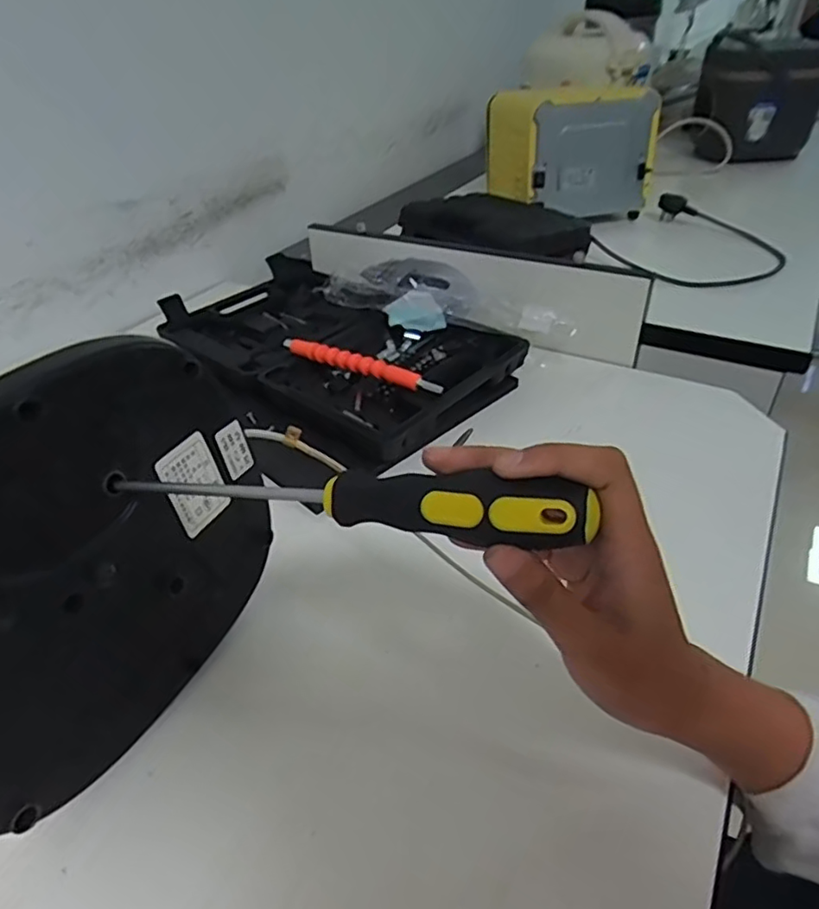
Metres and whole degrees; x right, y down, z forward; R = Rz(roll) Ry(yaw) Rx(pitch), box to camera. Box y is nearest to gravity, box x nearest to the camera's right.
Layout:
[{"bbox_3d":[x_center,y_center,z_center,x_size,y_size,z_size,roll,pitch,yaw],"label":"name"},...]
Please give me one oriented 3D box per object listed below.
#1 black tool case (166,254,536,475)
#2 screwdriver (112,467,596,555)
[{"bbox_3d":[-0.081,-0.120,0.622,0.351,0.050,0.220,25,45,31],"label":"black tool case"},{"bbox_3d":[-0.035,0.017,0.254,0.214,0.021,0.023,2,38,22],"label":"screwdriver"}]

